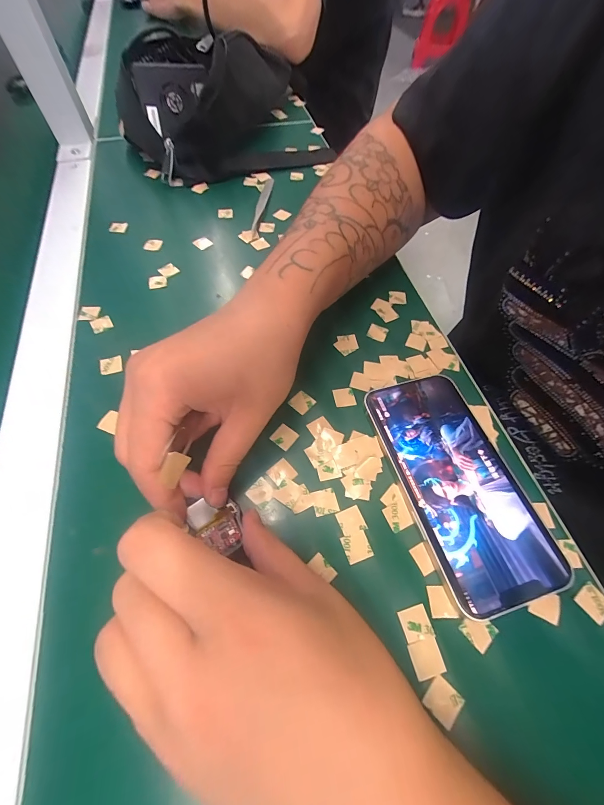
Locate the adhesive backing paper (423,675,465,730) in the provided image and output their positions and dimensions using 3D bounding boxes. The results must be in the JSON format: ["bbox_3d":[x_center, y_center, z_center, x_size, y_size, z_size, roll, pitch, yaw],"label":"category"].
[{"bbox_3d":[0.069,0.143,0.156,0.015,0.004,0.014,39,66,19],"label":"adhesive backing paper"}]

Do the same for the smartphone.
[{"bbox_3d":[0.096,0.047,0.208,0.070,0.008,0.144,-13,61,-9],"label":"smartphone"}]

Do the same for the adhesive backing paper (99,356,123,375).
[{"bbox_3d":[-0.147,-0.029,0.250,0.015,0.004,0.016,-14,61,-9],"label":"adhesive backing paper"}]

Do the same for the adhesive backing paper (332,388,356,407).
[{"bbox_3d":[0.031,-0.004,0.241,0.015,0.004,0.015,-8,61,-3],"label":"adhesive backing paper"}]

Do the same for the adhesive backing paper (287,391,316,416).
[{"bbox_3d":[0.000,0.000,0.237,0.015,0.004,0.015,42,72,13],"label":"adhesive backing paper"}]

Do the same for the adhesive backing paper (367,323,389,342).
[{"bbox_3d":[0.064,-0.059,0.274,0.015,0.004,0.015,24,67,12],"label":"adhesive backing paper"}]

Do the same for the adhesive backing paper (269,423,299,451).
[{"bbox_3d":[-0.012,0.024,0.223,0.015,0.004,0.015,35,69,15],"label":"adhesive backing paper"}]

